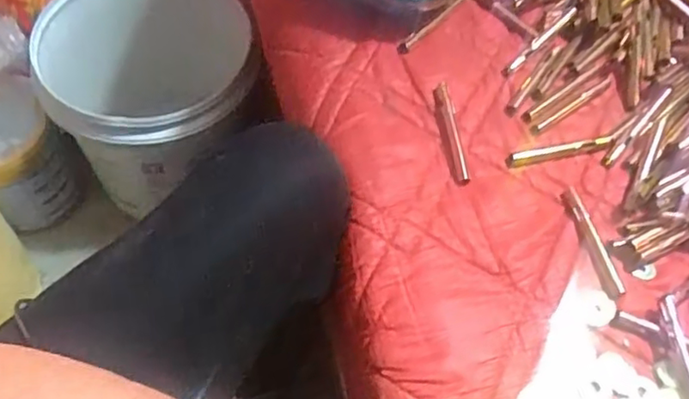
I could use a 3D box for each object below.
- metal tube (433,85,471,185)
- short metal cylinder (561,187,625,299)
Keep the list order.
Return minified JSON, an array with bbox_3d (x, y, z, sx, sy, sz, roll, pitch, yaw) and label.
[{"bbox_3d":[0.084,-0.052,0.485,0.015,0.010,0.091,-5,60,-8],"label":"metal tube"},{"bbox_3d":[0.180,0.030,0.447,0.015,0.007,0.084,-10,61,-11],"label":"short metal cylinder"}]

